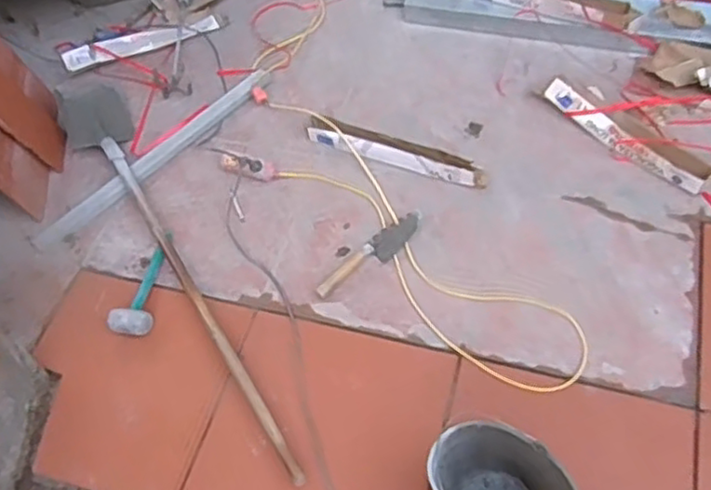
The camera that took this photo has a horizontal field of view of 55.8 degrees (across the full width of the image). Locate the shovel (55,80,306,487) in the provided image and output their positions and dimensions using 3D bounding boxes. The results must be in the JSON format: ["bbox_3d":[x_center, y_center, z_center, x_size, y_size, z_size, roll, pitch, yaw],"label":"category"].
[{"bbox_3d":[-0.518,-0.002,1.719,0.191,0.103,1.384,-26,57,-13],"label":"shovel"}]

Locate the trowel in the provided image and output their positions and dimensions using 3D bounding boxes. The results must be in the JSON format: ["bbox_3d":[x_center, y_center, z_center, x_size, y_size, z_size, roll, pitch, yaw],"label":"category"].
[{"bbox_3d":[0.053,0.020,1.690,0.339,0.034,0.077,-40,61,-20],"label":"trowel"}]

